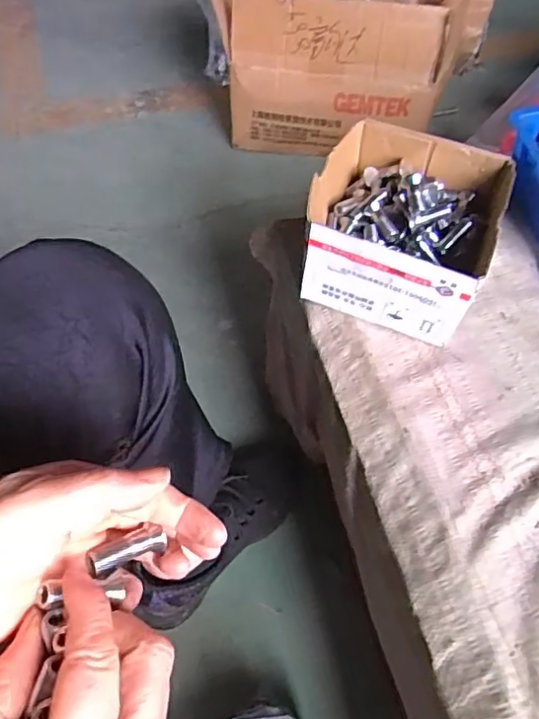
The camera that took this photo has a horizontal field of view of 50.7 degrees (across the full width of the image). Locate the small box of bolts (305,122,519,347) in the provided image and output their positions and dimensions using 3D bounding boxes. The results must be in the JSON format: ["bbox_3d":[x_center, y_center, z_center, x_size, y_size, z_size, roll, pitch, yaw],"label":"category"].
[{"bbox_3d":[0.108,-0.111,0.472,0.143,0.075,0.151,21,58,12],"label":"small box of bolts"}]

